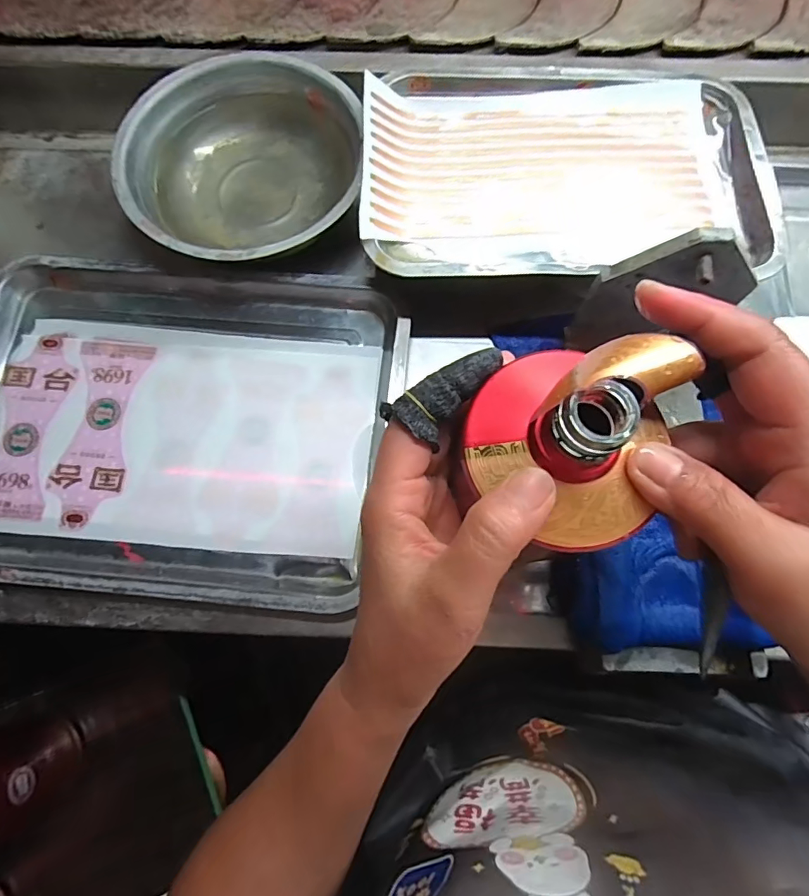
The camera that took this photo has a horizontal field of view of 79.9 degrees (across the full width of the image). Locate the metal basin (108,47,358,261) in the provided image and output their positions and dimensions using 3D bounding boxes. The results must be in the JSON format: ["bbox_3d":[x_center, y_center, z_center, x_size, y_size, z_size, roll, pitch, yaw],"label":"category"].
[{"bbox_3d":[-0.130,-0.236,0.403,0.186,0.050,0.198,0,79,0],"label":"metal basin"}]

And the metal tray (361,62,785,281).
[{"bbox_3d":[0.122,-0.219,0.374,0.300,0.026,0.203,1,75,-1],"label":"metal tray"}]

